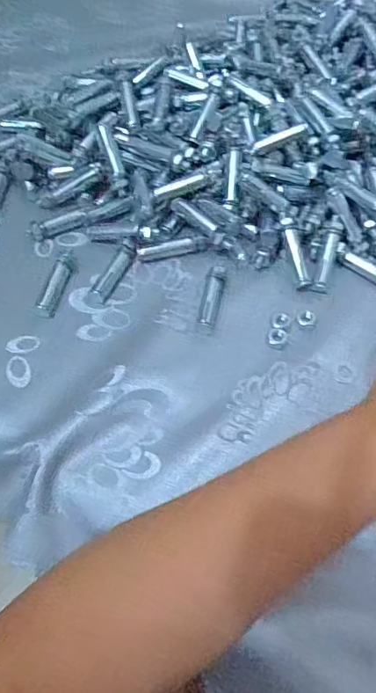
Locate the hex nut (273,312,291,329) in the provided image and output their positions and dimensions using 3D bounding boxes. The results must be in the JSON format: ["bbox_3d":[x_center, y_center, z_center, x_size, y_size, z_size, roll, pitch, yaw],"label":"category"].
[{"bbox_3d":[0.064,-0.018,0.340,0.011,0.004,0.013,18,61,11],"label":"hex nut"}]

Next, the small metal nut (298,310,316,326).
[{"bbox_3d":[0.081,-0.021,0.341,0.012,0.004,0.011,0,60,0],"label":"small metal nut"}]

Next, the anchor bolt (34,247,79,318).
[{"bbox_3d":[-0.092,-0.044,0.352,0.015,0.009,0.054,14,61,8],"label":"anchor bolt"}]

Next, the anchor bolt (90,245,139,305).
[{"bbox_3d":[-0.053,-0.053,0.360,0.013,0.007,0.047,23,63,14],"label":"anchor bolt"}]

